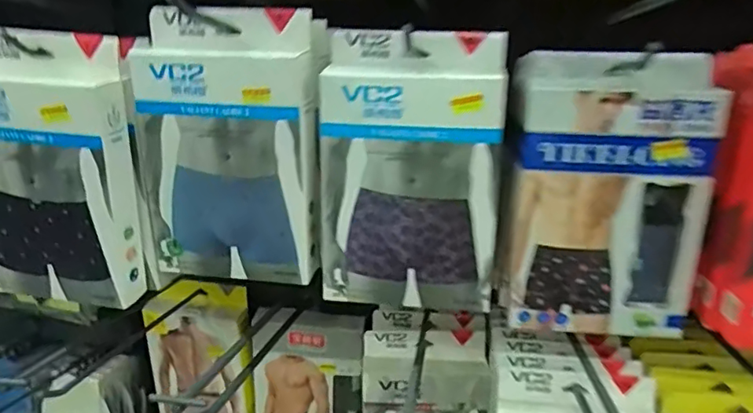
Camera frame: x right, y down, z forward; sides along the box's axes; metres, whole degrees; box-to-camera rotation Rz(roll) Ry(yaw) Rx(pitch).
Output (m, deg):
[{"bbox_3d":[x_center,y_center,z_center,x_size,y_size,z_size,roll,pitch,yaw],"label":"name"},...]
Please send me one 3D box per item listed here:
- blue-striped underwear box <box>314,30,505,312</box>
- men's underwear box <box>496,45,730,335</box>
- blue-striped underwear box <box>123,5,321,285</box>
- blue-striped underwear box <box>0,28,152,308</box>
[{"bbox_3d":[0.025,-0.024,0.417,0.131,0.202,0.042,5,14,12],"label":"blue-striped underwear box"},{"bbox_3d":[0.171,-0.004,0.412,0.134,0.207,0.033,3,14,7],"label":"men's underwear box"},{"bbox_3d":[-0.116,-0.041,0.429,0.137,0.207,0.042,4,14,10],"label":"blue-striped underwear box"},{"bbox_3d":[-0.255,-0.025,0.426,0.132,0.206,0.050,6,21,6],"label":"blue-striped underwear box"}]

